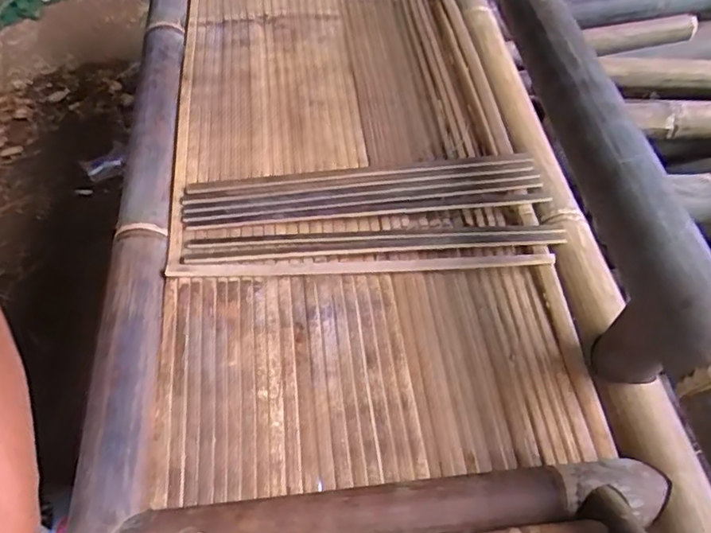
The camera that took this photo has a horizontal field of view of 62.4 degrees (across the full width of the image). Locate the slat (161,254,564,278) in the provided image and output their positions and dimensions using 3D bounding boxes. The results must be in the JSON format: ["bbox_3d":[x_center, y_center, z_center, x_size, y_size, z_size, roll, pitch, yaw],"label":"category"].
[{"bbox_3d":[0.007,-0.001,0.679,0.437,0.009,0.018,-2,53,-1],"label":"slat"}]

